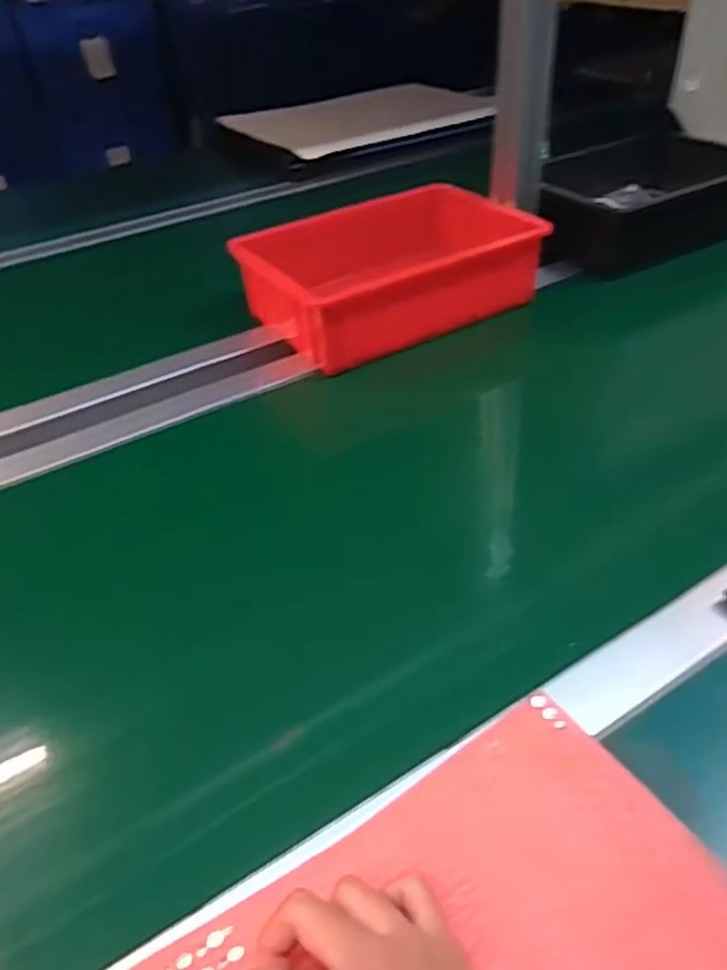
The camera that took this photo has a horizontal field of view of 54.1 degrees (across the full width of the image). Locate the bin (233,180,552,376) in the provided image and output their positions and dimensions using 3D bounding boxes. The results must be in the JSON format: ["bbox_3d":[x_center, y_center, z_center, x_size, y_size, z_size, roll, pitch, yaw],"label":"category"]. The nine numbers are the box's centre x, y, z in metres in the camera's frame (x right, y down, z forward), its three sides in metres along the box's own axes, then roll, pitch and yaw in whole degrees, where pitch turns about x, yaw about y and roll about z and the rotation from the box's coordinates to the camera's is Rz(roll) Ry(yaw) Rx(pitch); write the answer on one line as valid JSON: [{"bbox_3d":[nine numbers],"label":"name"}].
[{"bbox_3d":[0.031,-0.239,0.796,0.289,0.080,0.210,-27,44,-24],"label":"bin"}]

